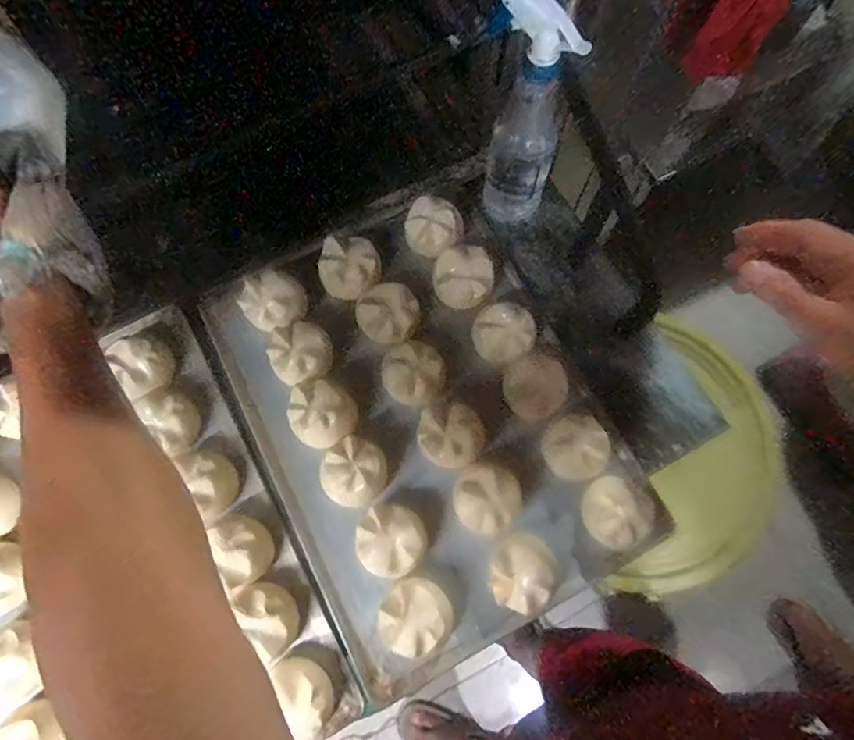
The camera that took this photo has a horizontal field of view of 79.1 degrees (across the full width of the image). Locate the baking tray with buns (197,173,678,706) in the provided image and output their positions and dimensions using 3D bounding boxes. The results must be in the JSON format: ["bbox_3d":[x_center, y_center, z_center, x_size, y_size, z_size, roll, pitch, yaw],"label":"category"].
[{"bbox_3d":[0.004,0.028,0.533,0.357,0.057,0.455,-27,76,-8],"label":"baking tray with buns"}]

